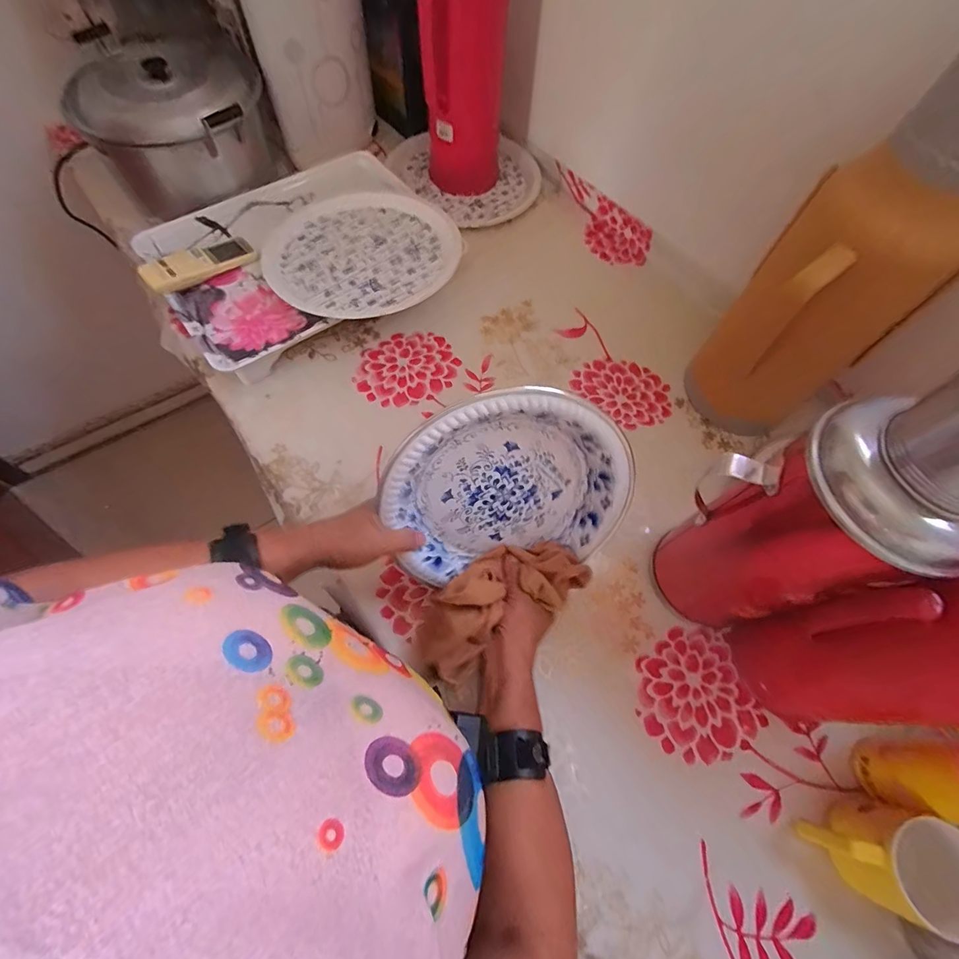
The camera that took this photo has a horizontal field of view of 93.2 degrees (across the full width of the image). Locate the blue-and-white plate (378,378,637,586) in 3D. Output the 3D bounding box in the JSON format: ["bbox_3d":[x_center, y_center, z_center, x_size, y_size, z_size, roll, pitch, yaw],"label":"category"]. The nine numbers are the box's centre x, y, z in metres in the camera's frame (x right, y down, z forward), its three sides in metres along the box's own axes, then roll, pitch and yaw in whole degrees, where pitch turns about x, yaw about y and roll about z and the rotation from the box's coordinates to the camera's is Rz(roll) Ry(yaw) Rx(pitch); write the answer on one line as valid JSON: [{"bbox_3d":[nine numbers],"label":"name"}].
[{"bbox_3d":[0.029,0.005,0.437,0.232,0.205,0.033,-9,40,-5],"label":"blue-and-white plate"}]

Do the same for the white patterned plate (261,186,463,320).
[{"bbox_3d":[-0.168,-0.358,0.705,0.305,0.026,0.276,-38,72,-19],"label":"white patterned plate"}]

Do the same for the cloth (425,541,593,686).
[{"bbox_3d":[0.020,0.117,0.459,0.180,0.049,0.087,-30,70,-15],"label":"cloth"}]

